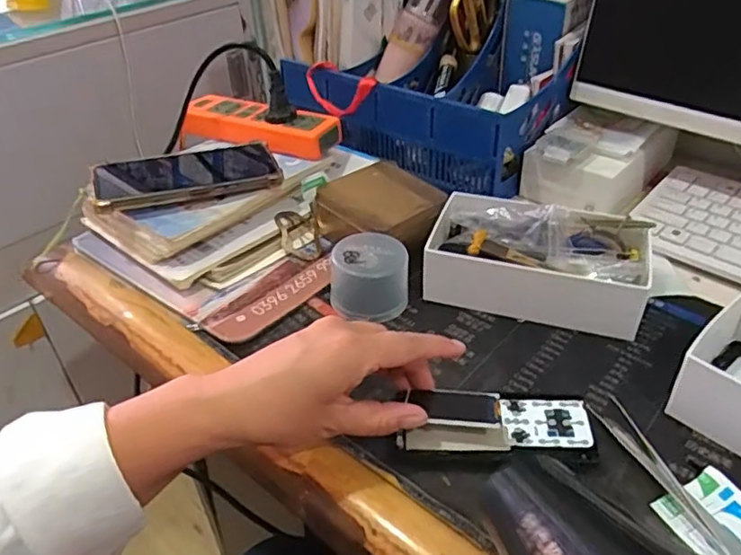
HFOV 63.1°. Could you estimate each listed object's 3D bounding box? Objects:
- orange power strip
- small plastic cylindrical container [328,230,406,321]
[{"bbox_3d":[-0.116,-0.162,0.643,0.172,0.033,0.070,10,40,16],"label":"orange power strip"},{"bbox_3d":[-0.002,0.003,0.503,0.061,0.061,0.057,-2,38,2],"label":"small plastic cylindrical container"}]

